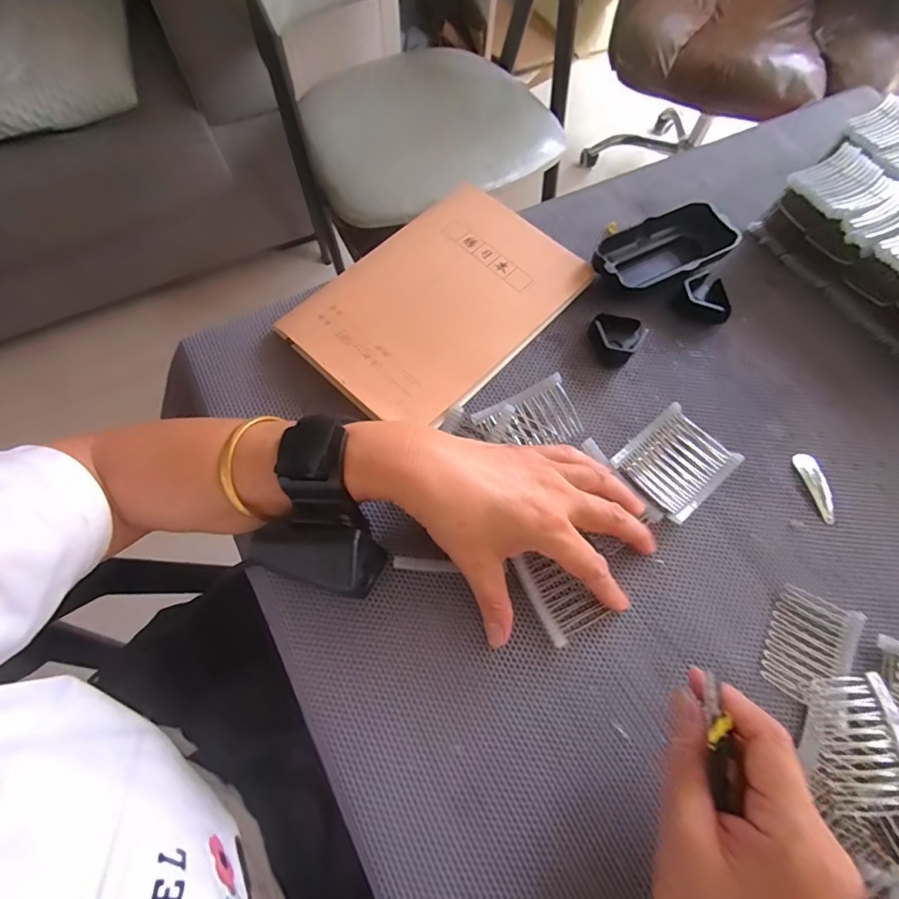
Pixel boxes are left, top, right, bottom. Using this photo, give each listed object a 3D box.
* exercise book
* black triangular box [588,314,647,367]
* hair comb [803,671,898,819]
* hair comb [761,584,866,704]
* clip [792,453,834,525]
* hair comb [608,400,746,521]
[{"bbox_3d":[-0.009,-0.110,0.346,0.139,0.015,0.196,41,72,13],"label":"exercise book"},{"bbox_3d":[0.122,-0.085,0.345,0.037,0.019,0.042,35,71,11],"label":"black triangular box"},{"bbox_3d":[0.220,0.157,0.251,0.046,0.008,0.063,-2,68,-3],"label":"hair comb"},{"bbox_3d":[0.210,0.115,0.277,0.045,0.005,0.062,32,71,10],"label":"hair comb"},{"bbox_3d":[0.244,0.024,0.312,0.014,0.006,0.047,-13,69,-7],"label":"clip"},{"bbox_3d":[0.148,0.008,0.310,0.062,0.008,0.056,-39,75,-16],"label":"hair comb"}]

